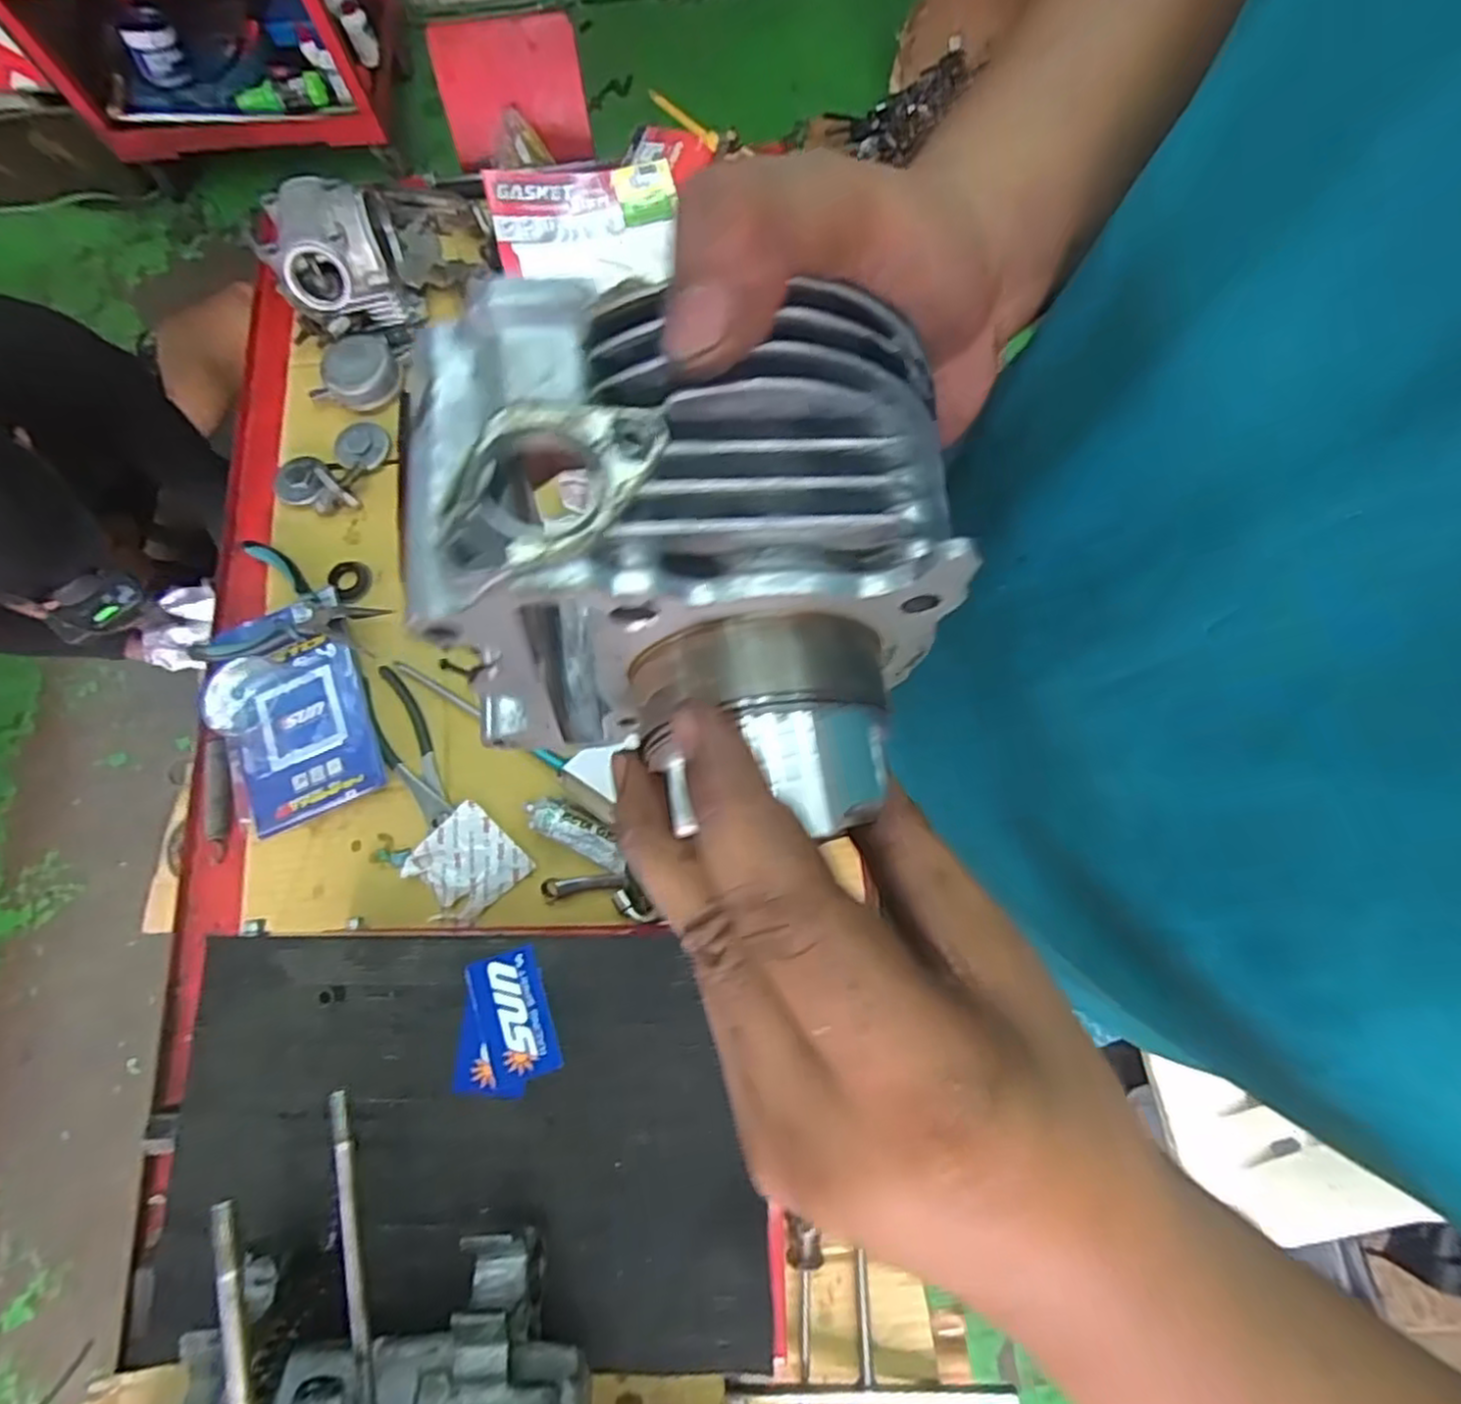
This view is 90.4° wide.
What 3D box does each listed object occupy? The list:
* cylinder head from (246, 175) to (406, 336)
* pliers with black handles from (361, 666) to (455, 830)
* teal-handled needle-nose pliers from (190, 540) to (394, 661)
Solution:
[{"bbox_3d":[-0.393,-0.442,0.717,0.119,0.087,0.110,-23,75,-4],"label":"cylinder head"},{"bbox_3d":[-0.288,0.039,0.644,0.039,0.014,0.151,-24,75,-4],"label":"pliers with black handles"},{"bbox_3d":[-0.402,-0.079,0.667,0.163,0.021,0.120,15,76,6],"label":"teal-handled needle-nose pliers"}]

